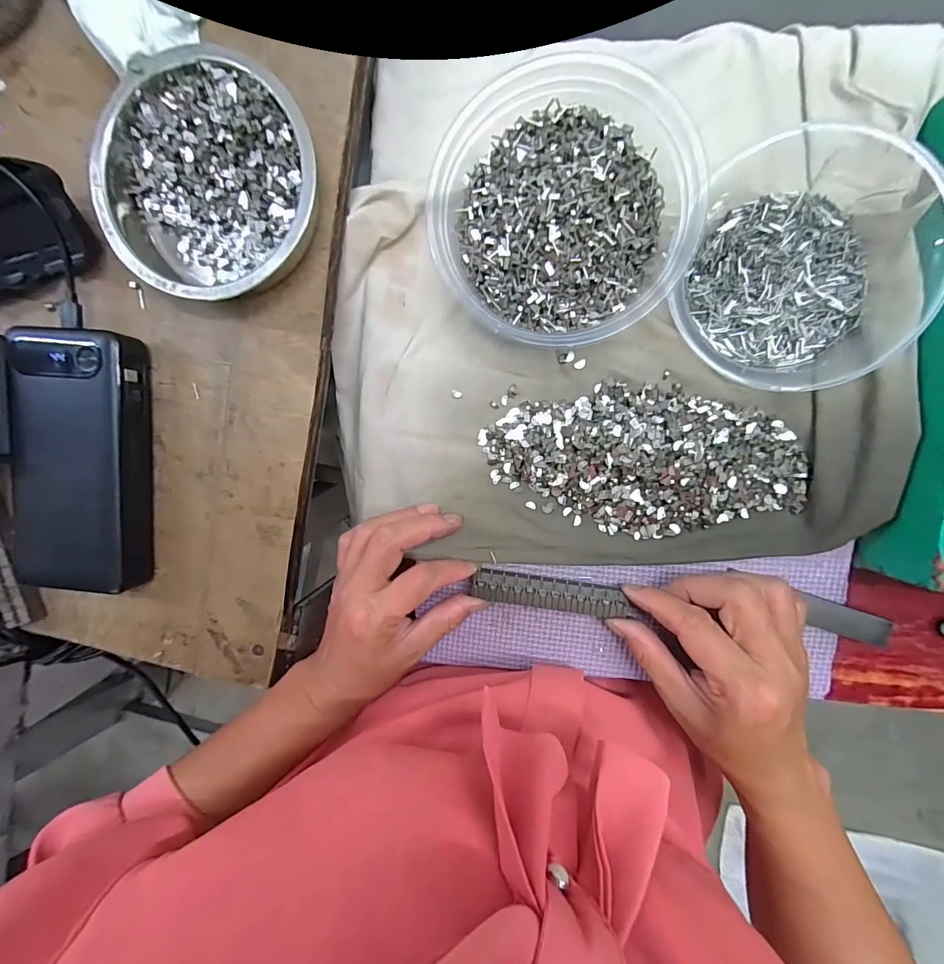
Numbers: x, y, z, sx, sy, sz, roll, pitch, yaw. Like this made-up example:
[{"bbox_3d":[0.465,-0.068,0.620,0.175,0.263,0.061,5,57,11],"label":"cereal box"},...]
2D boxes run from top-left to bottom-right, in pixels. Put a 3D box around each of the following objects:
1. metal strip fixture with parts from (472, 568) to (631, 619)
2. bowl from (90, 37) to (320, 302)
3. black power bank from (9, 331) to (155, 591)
[{"bbox_3d":[0.049,0.071,0.260,0.095,0.004,0.020,7,96,5],"label":"metal strip fixture with parts"},{"bbox_3d":[-0.141,-0.164,0.226,0.115,0.028,0.122,1,95,6],"label":"bowl"},{"bbox_3d":[-0.238,-0.011,0.247,0.074,0.028,0.152,7,96,5],"label":"black power bank"}]

